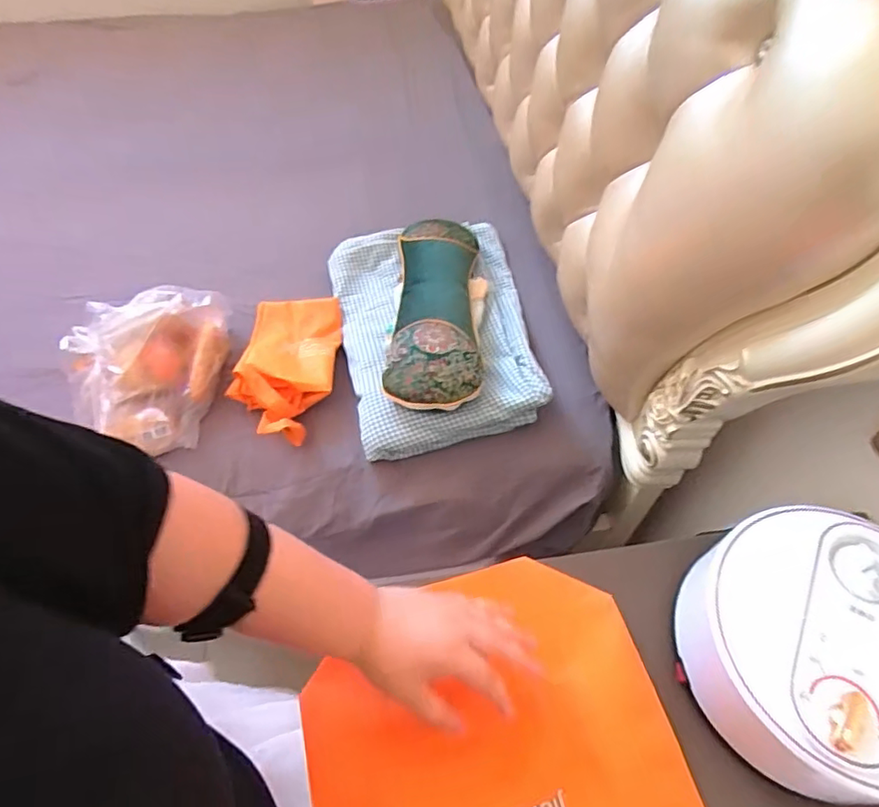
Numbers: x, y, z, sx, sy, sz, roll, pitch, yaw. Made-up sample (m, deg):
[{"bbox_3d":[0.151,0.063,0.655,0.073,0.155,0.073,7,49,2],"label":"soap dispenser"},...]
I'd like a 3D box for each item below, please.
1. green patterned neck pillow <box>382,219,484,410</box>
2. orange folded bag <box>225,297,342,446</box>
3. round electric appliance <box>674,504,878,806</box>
[{"bbox_3d":[-0.006,-0.168,0.887,0.141,0.058,0.406,2,55,1],"label":"green patterned neck pillow"},{"bbox_3d":[-0.248,-0.060,0.917,0.162,0.080,0.291,2,55,1],"label":"orange folded bag"},{"bbox_3d":[0.295,0.190,0.436,0.177,0.087,0.189,0,55,0],"label":"round electric appliance"}]

